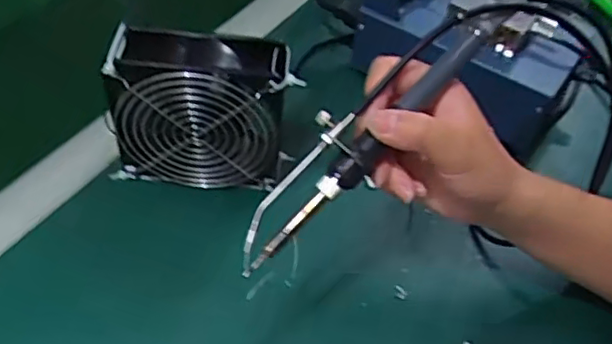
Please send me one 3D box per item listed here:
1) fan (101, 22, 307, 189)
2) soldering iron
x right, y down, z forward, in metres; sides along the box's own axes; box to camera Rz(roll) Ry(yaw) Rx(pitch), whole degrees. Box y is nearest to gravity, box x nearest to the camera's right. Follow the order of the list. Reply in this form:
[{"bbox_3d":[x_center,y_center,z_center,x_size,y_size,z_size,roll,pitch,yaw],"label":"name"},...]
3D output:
[{"bbox_3d":[-0.076,-0.044,0.471,0.130,0.120,0.048,3,49,-2],"label":"fan"},{"bbox_3d":[0.025,-0.019,0.349,0.178,0.018,0.037,-43,64,-6],"label":"soldering iron"}]

